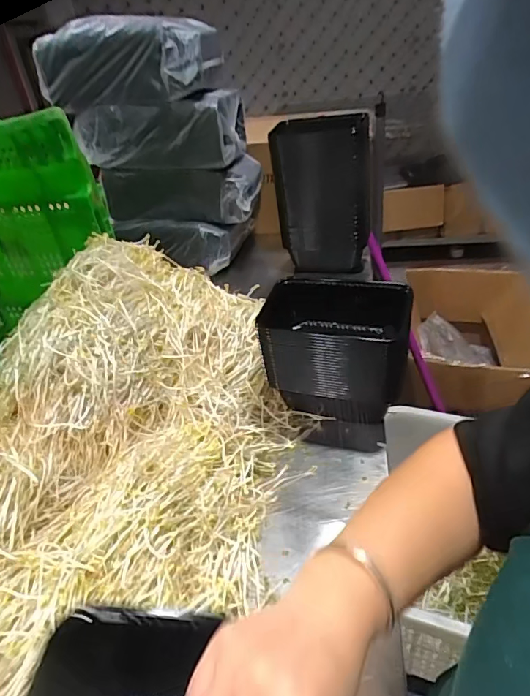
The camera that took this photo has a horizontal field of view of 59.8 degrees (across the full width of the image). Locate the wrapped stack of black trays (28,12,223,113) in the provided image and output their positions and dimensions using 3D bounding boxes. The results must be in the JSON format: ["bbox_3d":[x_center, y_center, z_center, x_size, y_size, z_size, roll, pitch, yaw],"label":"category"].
[{"bbox_3d":[-0.277,-0.562,0.908,0.352,0.141,0.153,5,36,16],"label":"wrapped stack of black trays"}]

